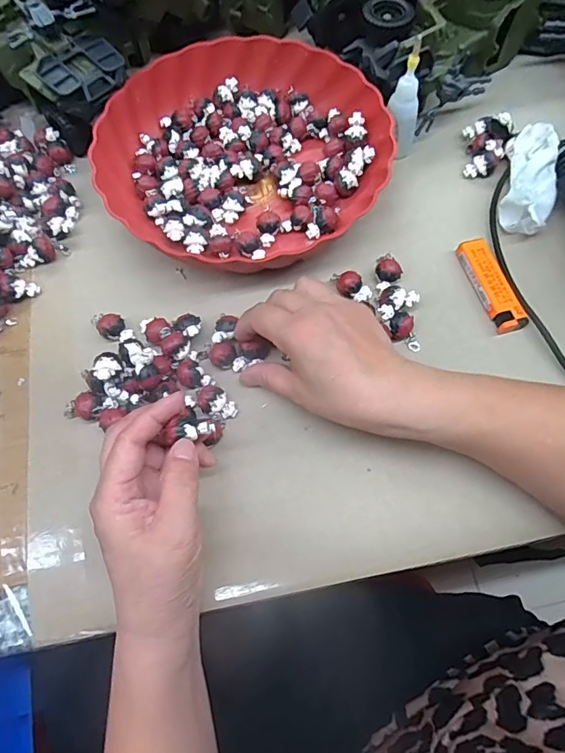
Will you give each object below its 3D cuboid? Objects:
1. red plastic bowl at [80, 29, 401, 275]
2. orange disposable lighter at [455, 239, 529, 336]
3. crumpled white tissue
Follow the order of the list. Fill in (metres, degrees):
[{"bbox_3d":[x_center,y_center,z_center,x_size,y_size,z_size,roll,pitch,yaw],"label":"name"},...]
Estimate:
[{"bbox_3d":[-0.034,-0.200,0.420,0.233,0.044,0.227,-1,67,1],"label":"red plastic bowl"},{"bbox_3d":[0.165,-0.072,0.373,0.025,0.013,0.082,-14,68,-4],"label":"orange disposable lighter"},{"bbox_3d":[0.211,-0.168,0.402,0.040,0.034,0.095,15,69,8],"label":"crumpled white tissue"}]

